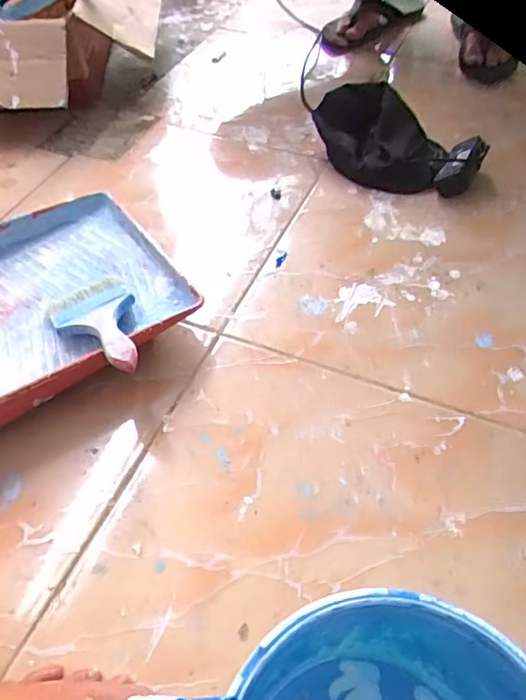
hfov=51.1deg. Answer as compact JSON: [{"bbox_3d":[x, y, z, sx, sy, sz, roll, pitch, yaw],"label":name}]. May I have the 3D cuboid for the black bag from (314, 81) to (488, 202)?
[{"bbox_3d":[0.191,-0.317,0.831,0.263,0.103,0.109,27,57,21],"label":"black bag"}]

